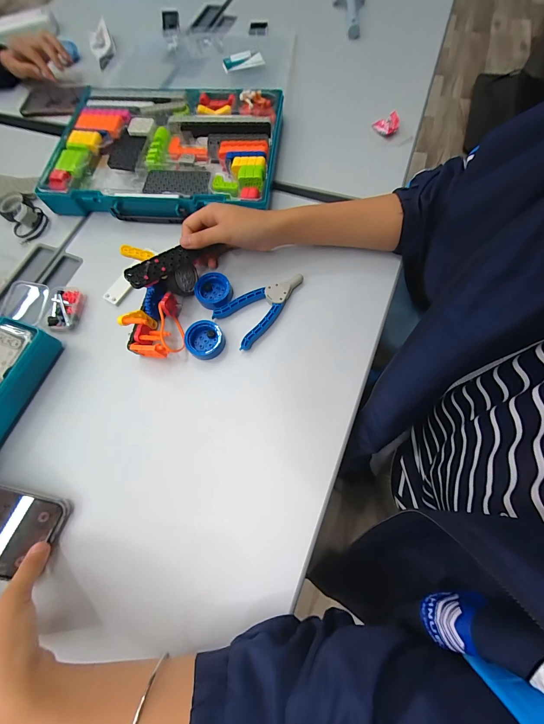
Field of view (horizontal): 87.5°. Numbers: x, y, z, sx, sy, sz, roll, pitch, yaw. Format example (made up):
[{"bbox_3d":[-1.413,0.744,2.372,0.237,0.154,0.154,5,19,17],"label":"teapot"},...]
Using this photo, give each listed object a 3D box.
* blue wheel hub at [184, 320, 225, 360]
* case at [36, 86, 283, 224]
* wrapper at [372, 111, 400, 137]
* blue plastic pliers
[{"bbox_3d":[-0.087,-0.027,0.371,0.046,0.019,0.046,-1,69,2],"label":"blue wheel hub"},{"bbox_3d":[-0.182,-0.350,0.478,0.380,0.057,0.259,5,70,6],"label":"case"},{"bbox_3d":[0.195,-0.404,0.483,0.043,0.014,0.036,-20,70,-4],"label":"wrapper"},{"bbox_3d":[-0.017,-0.083,0.385,0.068,0.014,0.126,40,77,16],"label":"blue plastic pliers"}]

